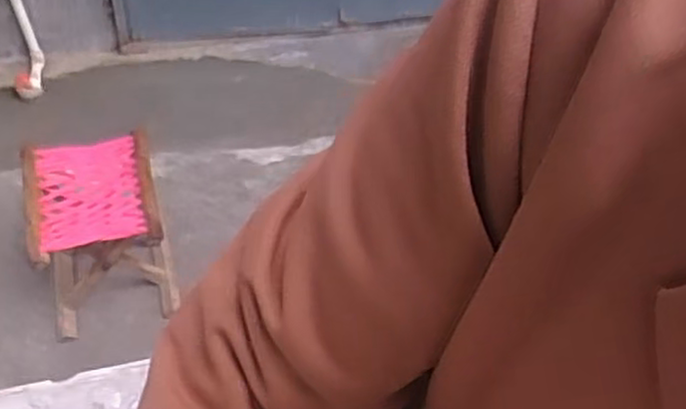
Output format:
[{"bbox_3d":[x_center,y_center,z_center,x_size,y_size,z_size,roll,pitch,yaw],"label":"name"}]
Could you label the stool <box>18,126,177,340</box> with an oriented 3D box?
[{"bbox_3d":[-0.490,0.069,1.429,0.241,0.284,0.290,-11,49,-15],"label":"stool"}]

